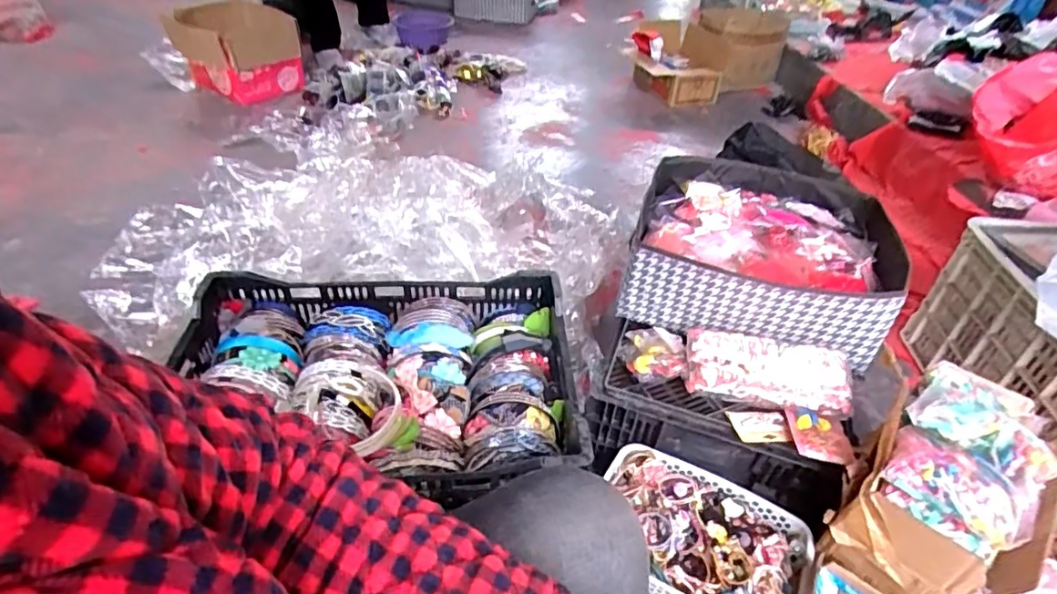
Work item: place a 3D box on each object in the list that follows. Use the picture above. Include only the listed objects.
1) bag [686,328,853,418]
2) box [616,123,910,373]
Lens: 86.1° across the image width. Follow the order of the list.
[{"bbox_3d":[0.355,0.106,0.846,0.235,0.065,0.102,11,40,8],"label":"bag"},{"bbox_3d":[0.395,-0.082,0.985,0.398,0.162,0.371,15,41,13],"label":"box"}]

